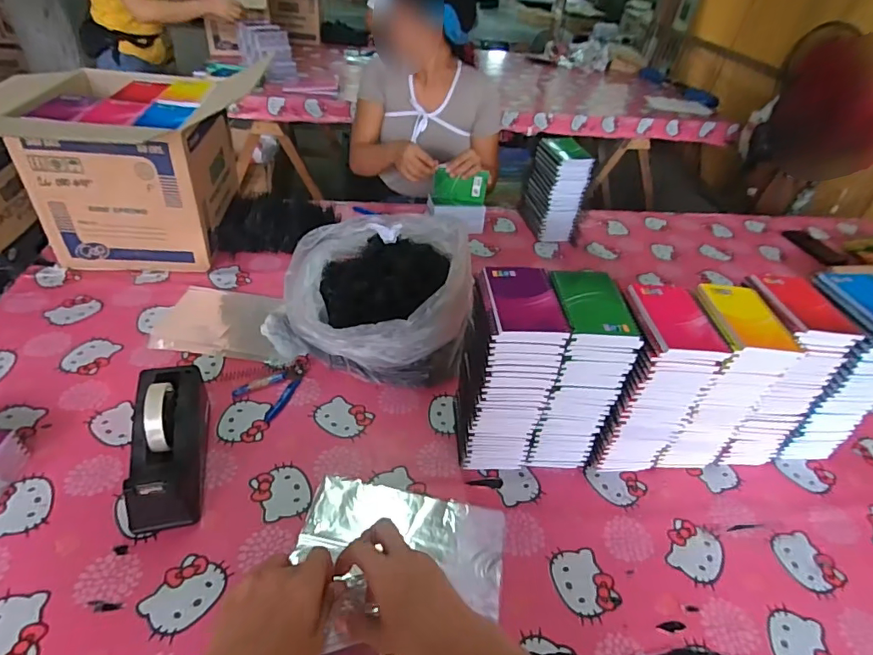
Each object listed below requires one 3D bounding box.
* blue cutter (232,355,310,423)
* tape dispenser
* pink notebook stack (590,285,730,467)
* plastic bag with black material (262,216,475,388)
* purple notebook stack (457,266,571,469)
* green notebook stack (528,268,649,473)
[{"bbox_3d":[-0.250,0.089,0.807,0.078,0.009,0.133,26,43,23],"label":"blue cutter"},{"bbox_3d":[-0.349,0.143,0.648,0.077,0.121,0.204,-5,40,-14],"label":"tape dispenser"},{"bbox_3d":[0.284,0.086,0.703,0.103,0.264,0.130,4,40,-5],"label":"pink notebook stack"},{"bbox_3d":[-0.103,-0.070,0.886,0.324,0.187,0.290,17,40,12],"label":"plastic bag with black material"},{"bbox_3d":[0.093,0.068,0.682,0.098,0.277,0.128,2,39,-6],"label":"purple notebook stack"},{"bbox_3d":[0.191,0.072,0.709,0.105,0.278,0.128,3,39,-5],"label":"green notebook stack"}]

